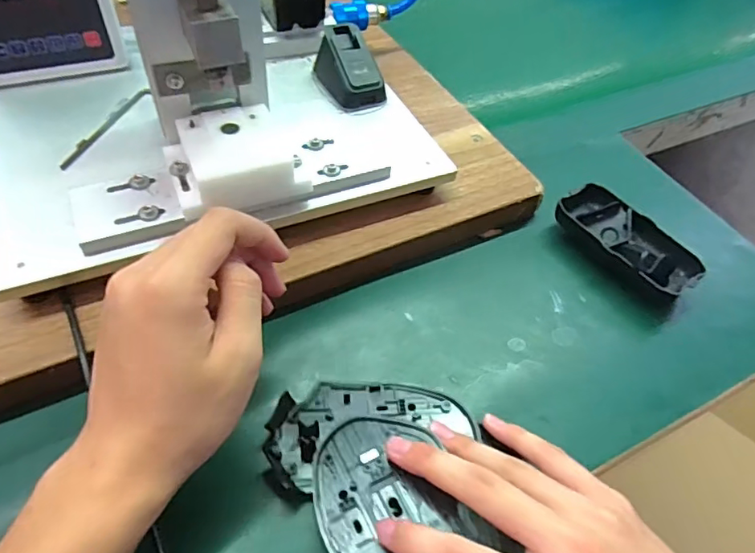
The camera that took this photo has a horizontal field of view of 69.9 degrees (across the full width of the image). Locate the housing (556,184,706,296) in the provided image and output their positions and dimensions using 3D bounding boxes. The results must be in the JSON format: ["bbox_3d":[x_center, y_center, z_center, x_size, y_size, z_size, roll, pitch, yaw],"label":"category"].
[{"bbox_3d":[0.187,-0.024,0.413,0.057,0.029,0.108,-30,60,-26],"label":"housing"}]

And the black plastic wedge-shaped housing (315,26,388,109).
[{"bbox_3d":[-0.024,-0.170,0.435,0.038,0.037,0.064,-26,59,-24],"label":"black plastic wedge-shaped housing"}]

